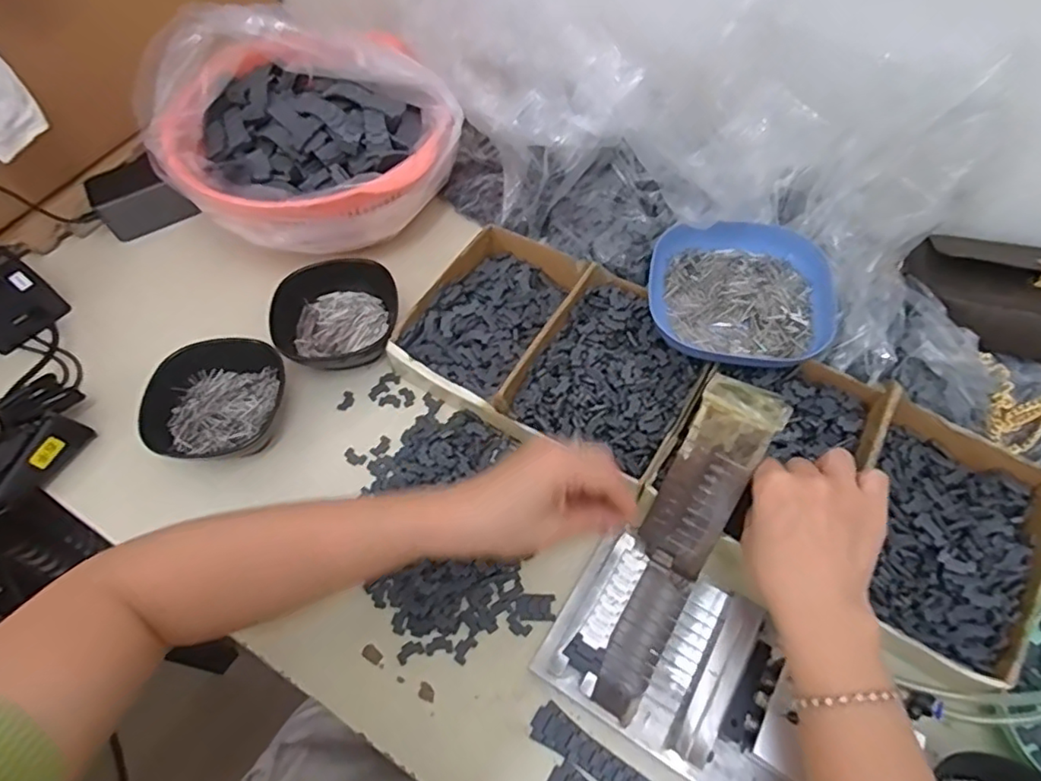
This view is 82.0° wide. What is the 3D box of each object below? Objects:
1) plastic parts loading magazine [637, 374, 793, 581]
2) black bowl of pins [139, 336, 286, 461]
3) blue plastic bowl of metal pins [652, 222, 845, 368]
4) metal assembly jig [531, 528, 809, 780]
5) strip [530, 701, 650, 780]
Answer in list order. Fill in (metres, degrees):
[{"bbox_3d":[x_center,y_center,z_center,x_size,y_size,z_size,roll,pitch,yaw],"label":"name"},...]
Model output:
[{"bbox_3d":[0.129,0.060,0.412,0.050,0.007,0.136,28,96,18],"label":"plastic parts loading magazine"},{"bbox_3d":[-0.247,0.009,0.502,0.100,0.050,0.102,-1,59,2],"label":"black bowl of pins"},{"bbox_3d":[0.179,-0.079,0.494,0.140,0.035,0.132,-1,59,2],"label":"blue plastic bowl of metal pins"},{"bbox_3d":[0.112,0.182,0.391,0.176,0.034,0.111,29,64,18],"label":"metal assembly jig"},{"bbox_3d":[0.046,0.234,0.380,0.086,0.004,0.022,30,64,19],"label":"strip"}]

